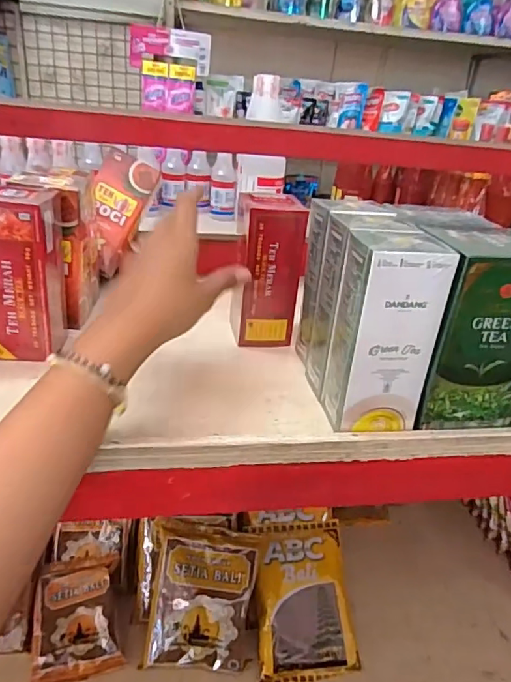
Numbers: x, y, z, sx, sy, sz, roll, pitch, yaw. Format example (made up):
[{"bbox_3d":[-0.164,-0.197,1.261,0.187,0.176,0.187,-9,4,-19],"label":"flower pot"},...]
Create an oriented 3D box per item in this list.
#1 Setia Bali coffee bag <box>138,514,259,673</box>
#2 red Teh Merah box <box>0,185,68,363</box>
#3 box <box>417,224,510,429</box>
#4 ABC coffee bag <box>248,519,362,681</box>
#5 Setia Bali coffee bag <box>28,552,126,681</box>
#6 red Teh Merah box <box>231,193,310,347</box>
[{"bbox_3d":[-0.064,0.308,0.629,0.126,0.029,0.155,3,66,2],"label":"Setia Bali coffee bag"},{"bbox_3d":[-0.205,-0.058,0.443,0.070,0.135,0.059,0,27,-11],"label":"red Teh Merah box"},{"bbox_3d":[0.165,-0.008,0.400,0.083,0.143,0.066,0,27,-11],"label":"box"},{"bbox_3d":[0.062,0.321,0.654,0.120,0.028,0.176,1,59,-13],"label":"ABC coffee bag"},{"bbox_3d":[-0.221,0.338,0.639,0.101,0.021,0.136,-7,45,-8],"label":"Setia Bali coffee bag"},{"bbox_3d":[0.010,-0.067,0.506,0.063,0.140,0.046,2,27,-8],"label":"red Teh Merah box"}]

